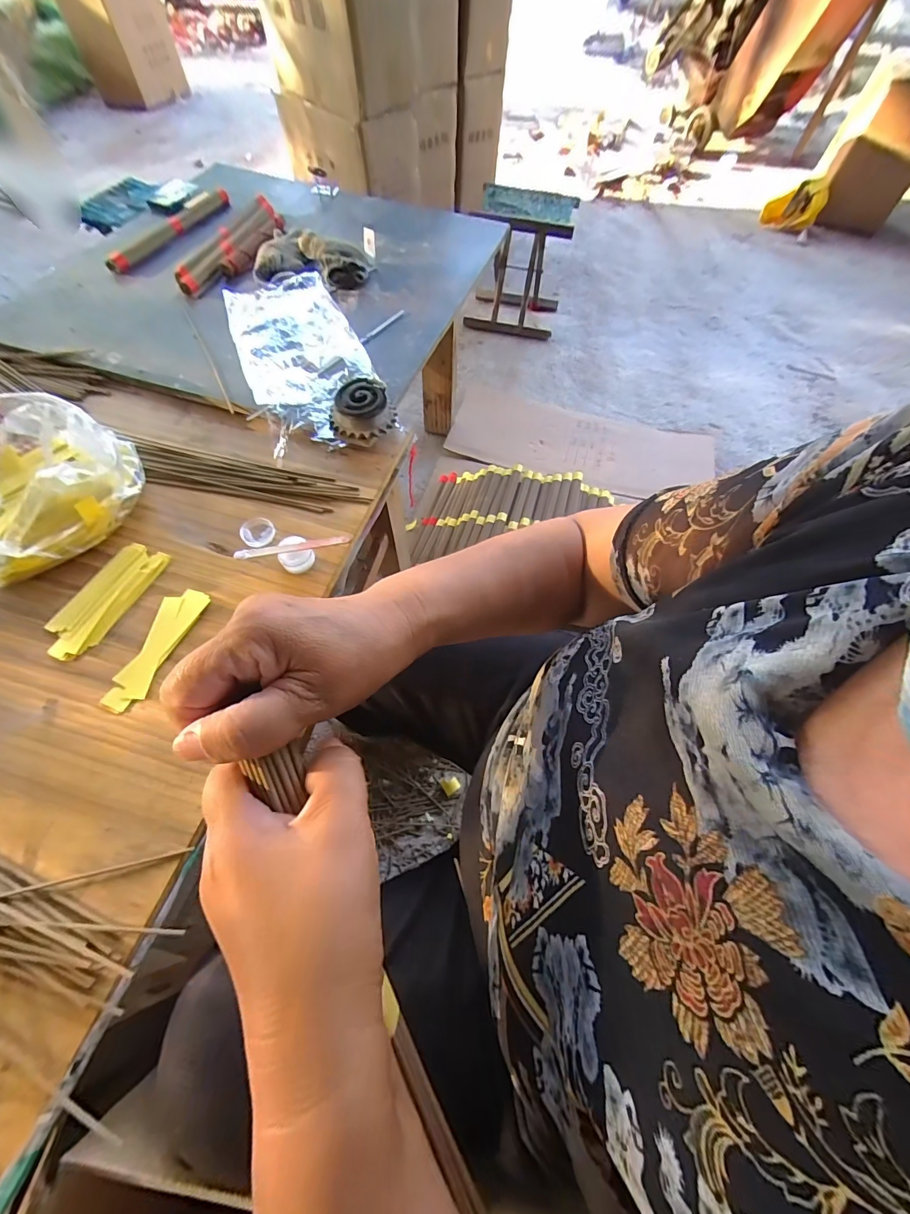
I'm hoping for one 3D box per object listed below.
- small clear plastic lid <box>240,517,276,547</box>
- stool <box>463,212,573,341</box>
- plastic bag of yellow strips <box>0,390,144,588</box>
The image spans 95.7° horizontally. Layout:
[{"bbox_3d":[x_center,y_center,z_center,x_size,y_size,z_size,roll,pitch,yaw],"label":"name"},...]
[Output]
[{"bbox_3d":[-0.235,-0.090,0.491,0.036,0.010,0.043,-13,64,-9],"label":"small clear plastic lid"},{"bbox_3d":[0.214,-1.127,1.378,0.298,0.289,0.295,13,63,5],"label":"stool"},{"bbox_3d":[-0.489,-0.137,0.460,0.208,0.085,0.215,24,64,10],"label":"plastic bag of yellow strips"}]

